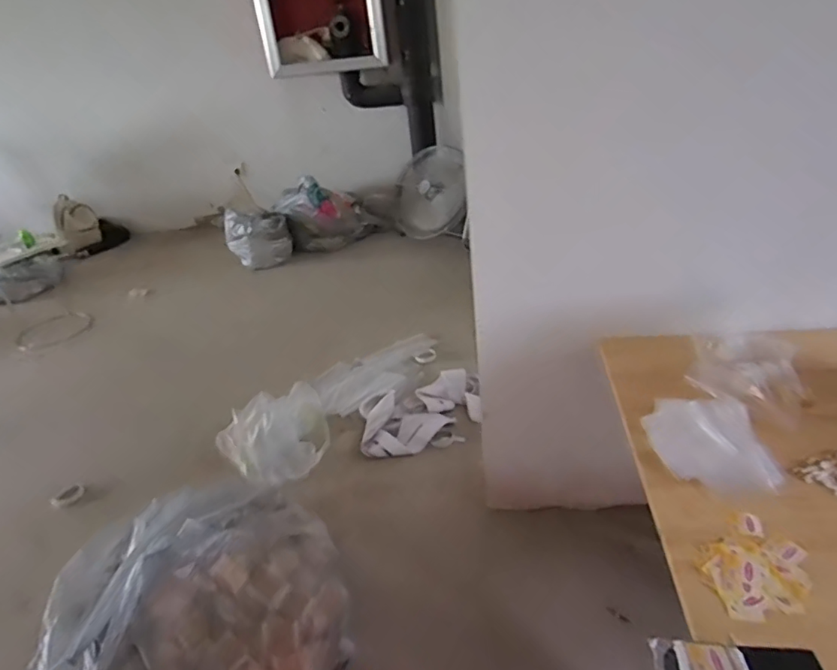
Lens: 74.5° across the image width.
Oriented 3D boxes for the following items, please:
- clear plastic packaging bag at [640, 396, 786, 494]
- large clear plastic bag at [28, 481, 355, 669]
[{"bbox_3d":[0.471,0.166,0.894,0.181,0.040,0.195,1,31,14],"label":"clear plastic packaging bag"},{"bbox_3d":[-0.485,0.588,1.176,0.643,0.222,0.562,-17,31,-17],"label":"large clear plastic bag"}]

